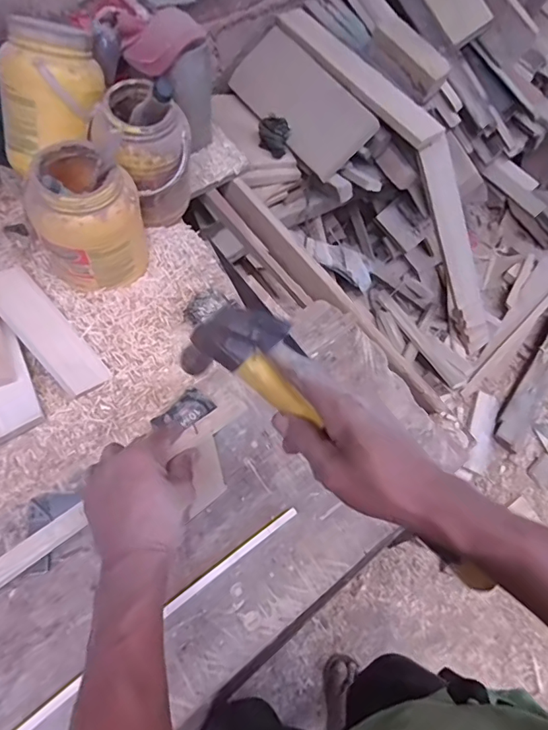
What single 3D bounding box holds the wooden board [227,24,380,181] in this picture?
[{"bbox_3d":[0.067,-0.693,1.246,0.199,0.031,0.415,-41,77,6],"label":"wooden board"}]

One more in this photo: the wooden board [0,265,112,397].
[{"bbox_3d":[-0.354,-0.055,0.738,0.231,0.009,0.076,50,50,3],"label":"wooden board"}]

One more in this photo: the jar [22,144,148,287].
[{"bbox_3d":[-0.296,-0.233,0.742,0.144,0.199,0.149,1,61,-2],"label":"jar"}]

